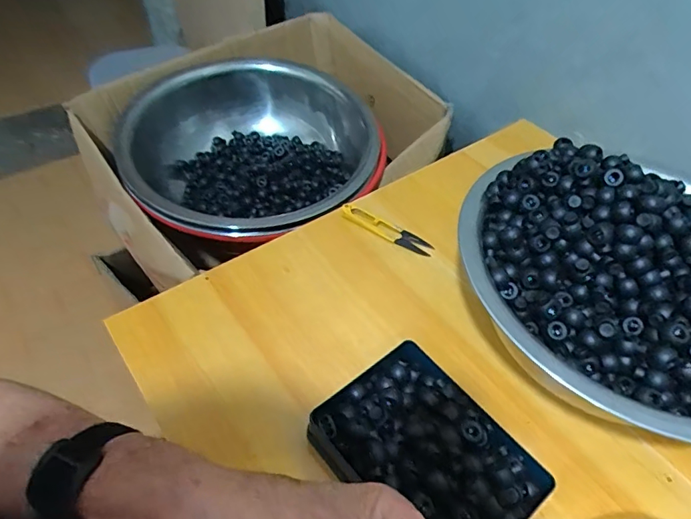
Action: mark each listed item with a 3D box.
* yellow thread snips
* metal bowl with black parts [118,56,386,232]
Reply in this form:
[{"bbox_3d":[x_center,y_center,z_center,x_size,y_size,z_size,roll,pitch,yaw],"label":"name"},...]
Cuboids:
[{"bbox_3d":[0.042,-0.031,0.510,0.107,0.008,0.022,26,53,17],"label":"yellow thread snips"},{"bbox_3d":[-0.114,-0.144,0.657,0.301,0.099,0.323,2,50,-2],"label":"metal bowl with black parts"}]

